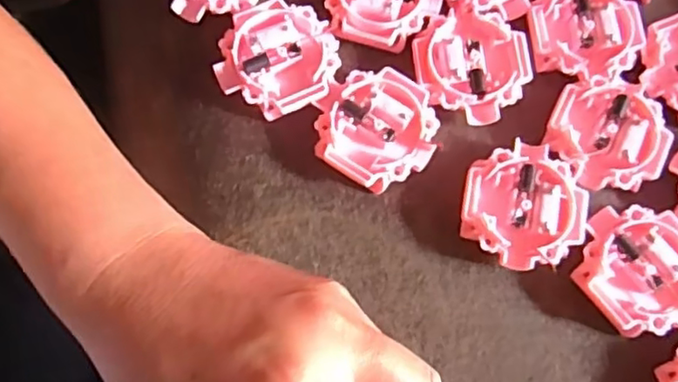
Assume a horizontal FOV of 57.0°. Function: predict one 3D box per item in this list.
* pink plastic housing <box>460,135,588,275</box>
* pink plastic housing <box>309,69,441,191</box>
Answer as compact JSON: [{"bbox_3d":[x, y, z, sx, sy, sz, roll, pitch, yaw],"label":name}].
[{"bbox_3d":[0.081,0.007,0.274,0.052,0.012,0.054,1,75,-3],"label":"pink plastic housing"},{"bbox_3d":[0.017,-0.028,0.280,0.052,0.013,0.052,1,75,-3],"label":"pink plastic housing"}]

